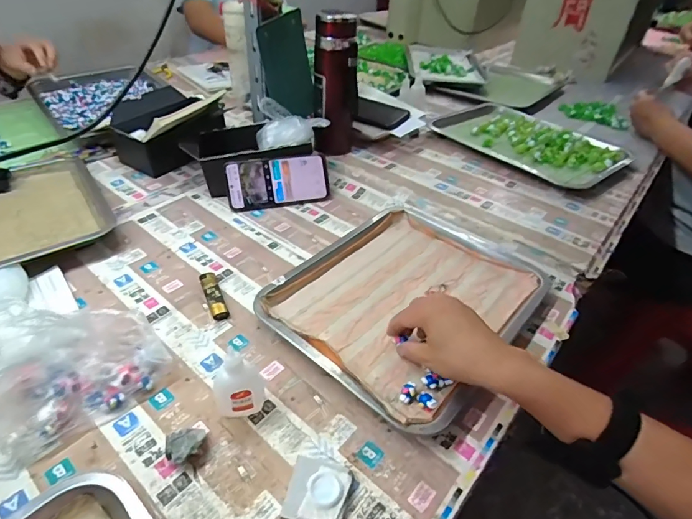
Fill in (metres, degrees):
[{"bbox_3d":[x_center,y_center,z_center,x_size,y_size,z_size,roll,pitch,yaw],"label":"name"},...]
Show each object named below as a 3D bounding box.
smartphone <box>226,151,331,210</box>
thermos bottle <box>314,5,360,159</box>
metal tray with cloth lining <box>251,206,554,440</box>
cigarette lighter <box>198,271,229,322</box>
[{"bbox_3d":[-0.111,-0.128,0.701,0.165,0.080,0.007,-10,11,-13],"label":"smartphone"},{"bbox_3d":[-0.022,-0.303,0.747,0.070,0.221,0.077,-3,41,-8],"label":"thermos bottle"},{"bbox_3d":[0.078,0.041,0.542,0.263,0.030,0.313,31,47,28],"label":"metal tray with cloth lining"},{"bbox_3d":[-0.167,0.045,0.534,0.021,0.016,0.081,-15,44,-21],"label":"cigarette lighter"}]

